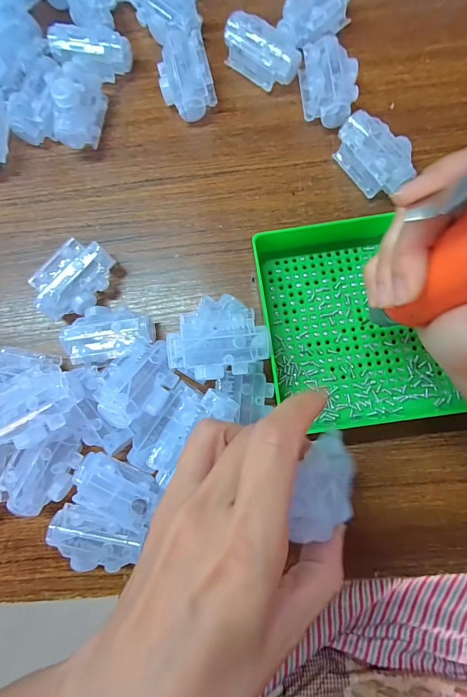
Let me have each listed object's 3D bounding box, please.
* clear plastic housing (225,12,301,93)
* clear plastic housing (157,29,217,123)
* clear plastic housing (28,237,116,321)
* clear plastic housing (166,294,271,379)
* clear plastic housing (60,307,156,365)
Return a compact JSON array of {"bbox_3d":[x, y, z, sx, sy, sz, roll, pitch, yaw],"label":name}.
[{"bbox_3d":[0.025,-0.262,0.295,0.066,0.029,0.037,36,85,8],"label":"clear plastic housing"},{"bbox_3d":[-0.042,-0.240,0.295,0.045,0.029,0.063,-13,81,1],"label":"clear plastic housing"},{"bbox_3d":[-0.128,-0.055,0.273,0.067,0.028,0.044,-43,81,-3],"label":"clear plastic housing"},{"bbox_3d":[-0.010,-0.008,0.227,0.066,0.021,0.051,-7,81,2],"label":"clear plastic housing"},{"bbox_3d":[-0.098,-0.011,0.265,0.065,0.031,0.046,-4,81,3],"label":"clear plastic housing"}]

